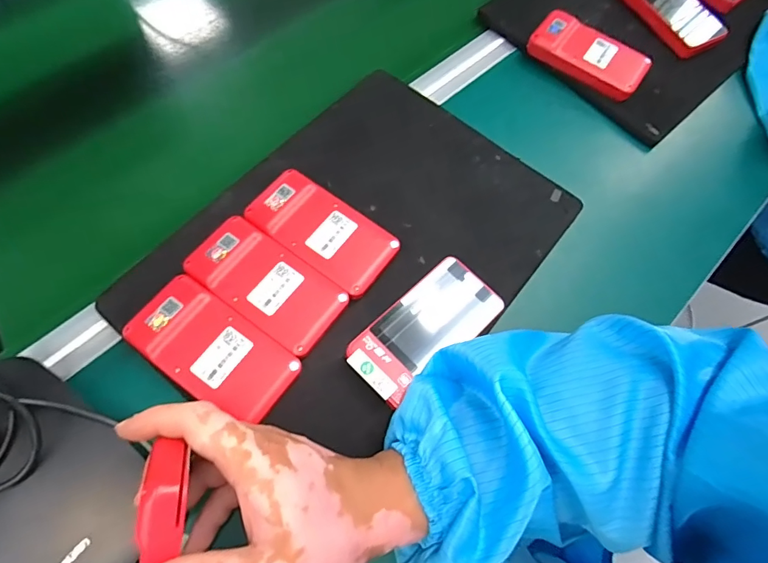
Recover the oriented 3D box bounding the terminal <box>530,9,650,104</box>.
[{"bbox_3d":[0.218,-0.242,0.473,0.118,0.018,0.065,37,69,11],"label":"terminal"}]

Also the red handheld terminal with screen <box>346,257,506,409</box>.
[{"bbox_3d":[0.031,0.037,0.342,0.119,0.019,0.059,-40,75,-19],"label":"red handheld terminal with screen"}]

